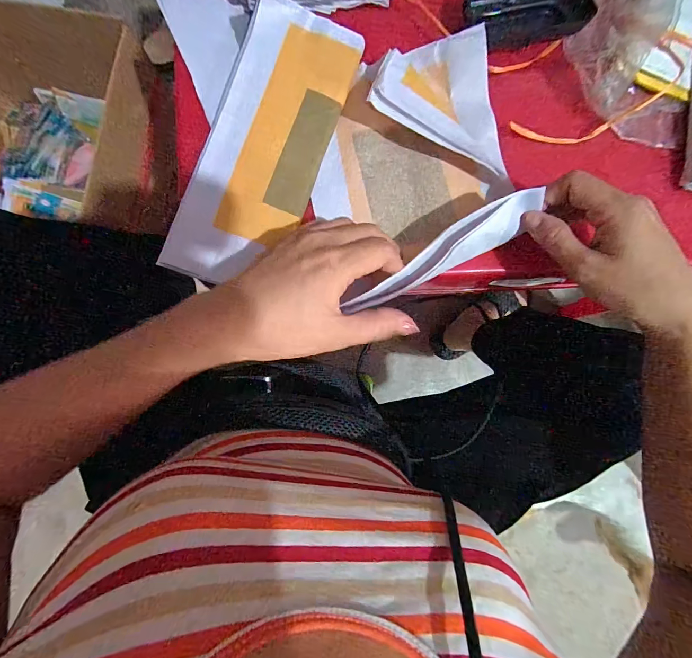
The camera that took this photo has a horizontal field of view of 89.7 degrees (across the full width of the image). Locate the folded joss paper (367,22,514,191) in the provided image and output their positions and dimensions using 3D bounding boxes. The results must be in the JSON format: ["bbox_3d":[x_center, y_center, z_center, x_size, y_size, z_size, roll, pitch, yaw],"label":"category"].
[{"bbox_3d":[0.092,-0.197,0.291,0.127,0.045,0.098,18,86,-2],"label":"folded joss paper"}]

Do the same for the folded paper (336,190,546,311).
[{"bbox_3d":[0.072,-0.055,0.260,0.164,0.030,0.027,-32,89,-7],"label":"folded paper"}]

